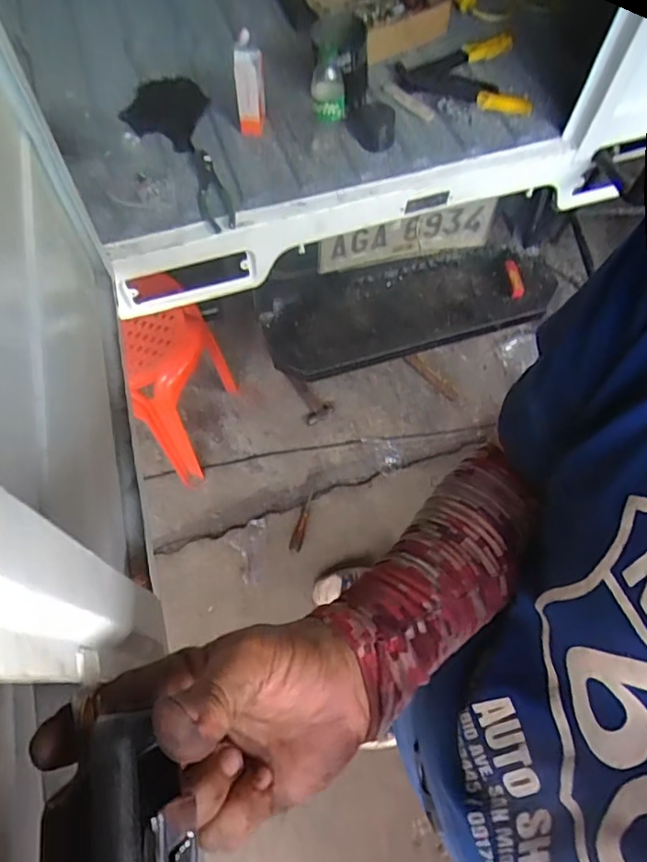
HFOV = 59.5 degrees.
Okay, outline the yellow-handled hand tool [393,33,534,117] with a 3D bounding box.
[{"bbox_3d":[0.269,-0.653,1.021,0.239,0.047,0.149,22,67,8],"label":"yellow-handled hand tool"}]

